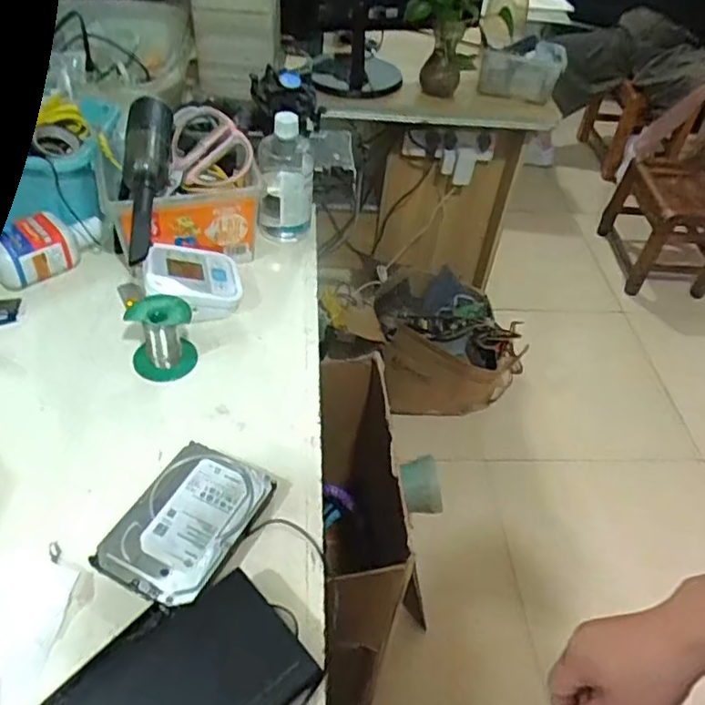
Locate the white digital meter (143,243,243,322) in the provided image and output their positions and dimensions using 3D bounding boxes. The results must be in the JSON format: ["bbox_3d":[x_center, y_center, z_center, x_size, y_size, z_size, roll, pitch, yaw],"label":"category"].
[{"bbox_3d":[-0.189,-0.082,0.767,0.109,0.067,0.086,-4,46,-11],"label":"white digital meter"}]

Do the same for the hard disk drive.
[{"bbox_3d":[-0.148,0.153,0.579,0.097,0.020,0.147,24,47,16],"label":"hard disk drive"}]

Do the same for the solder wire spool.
[{"bbox_3d":[-0.207,-0.016,0.697,0.065,0.071,0.060,3,45,-3],"label":"solder wire spool"}]

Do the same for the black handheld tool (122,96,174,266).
[{"bbox_3d":[-0.231,-0.184,0.712,0.050,0.052,0.226,-1,65,-7],"label":"black handheld tool"}]

